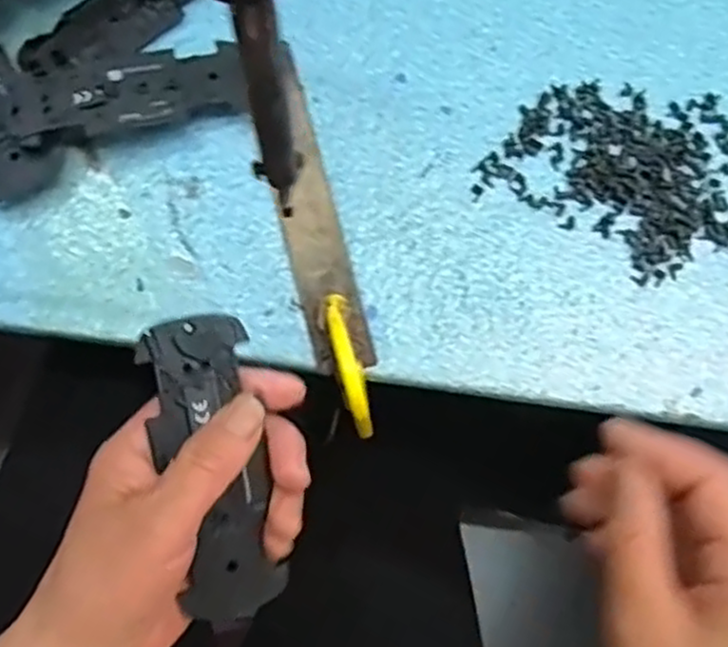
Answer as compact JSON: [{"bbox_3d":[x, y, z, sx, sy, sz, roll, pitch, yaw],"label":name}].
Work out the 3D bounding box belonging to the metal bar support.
[{"bbox_3d":[-0.031,-0.063,0.385,0.028,0.008,0.182,-14,73,-5],"label":"metal bar support"}]

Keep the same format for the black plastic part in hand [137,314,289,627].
[{"bbox_3d":[-0.062,0.061,0.312,0.043,0.014,0.127,-13,97,-4],"label":"black plastic part in hand"}]

